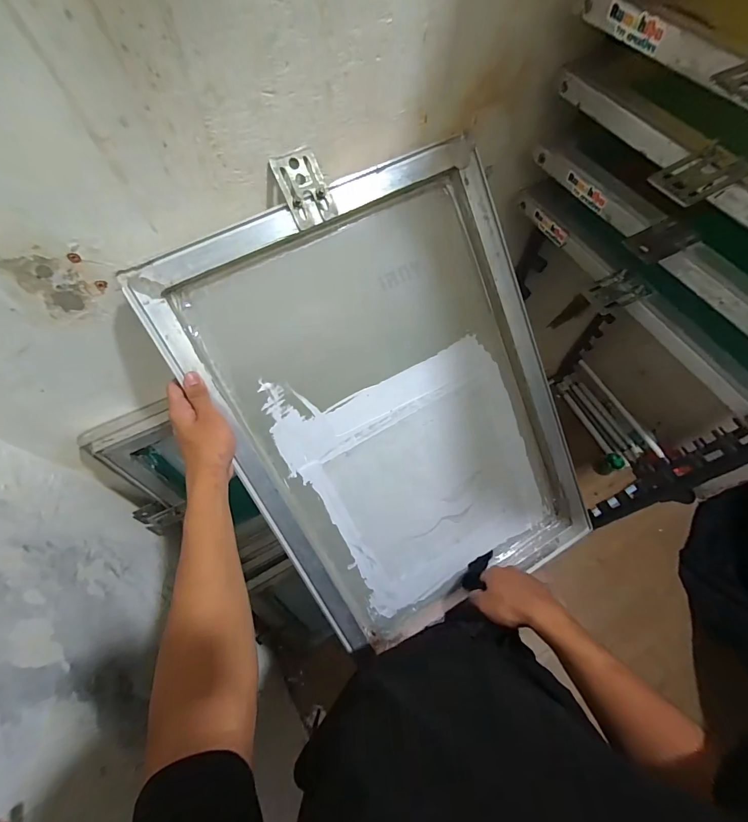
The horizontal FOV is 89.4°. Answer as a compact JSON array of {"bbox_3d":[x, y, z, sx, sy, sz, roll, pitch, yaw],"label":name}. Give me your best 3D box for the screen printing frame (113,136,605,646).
[{"bbox_3d":[0.042,0.010,0.549,0.454,0.047,0.661,-28,107,-9],"label":"screen printing frame"}]

